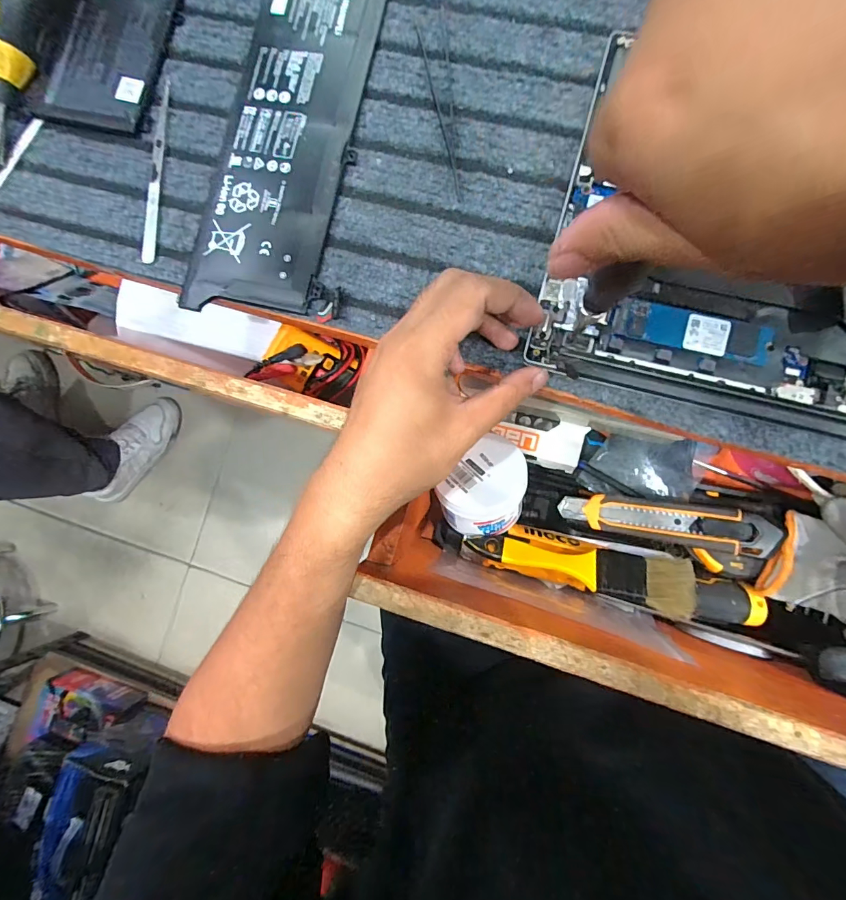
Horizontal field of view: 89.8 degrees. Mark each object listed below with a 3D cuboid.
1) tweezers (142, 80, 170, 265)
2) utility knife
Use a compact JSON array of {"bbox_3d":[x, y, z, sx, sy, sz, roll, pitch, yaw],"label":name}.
[{"bbox_3d":[-0.190,-0.197,0.301,0.009,0.004,0.131,2,86,7],"label":"tweezers"},{"bbox_3d":[0.207,0.062,0.364,0.166,0.018,0.033,7,86,7],"label":"utility knife"}]

